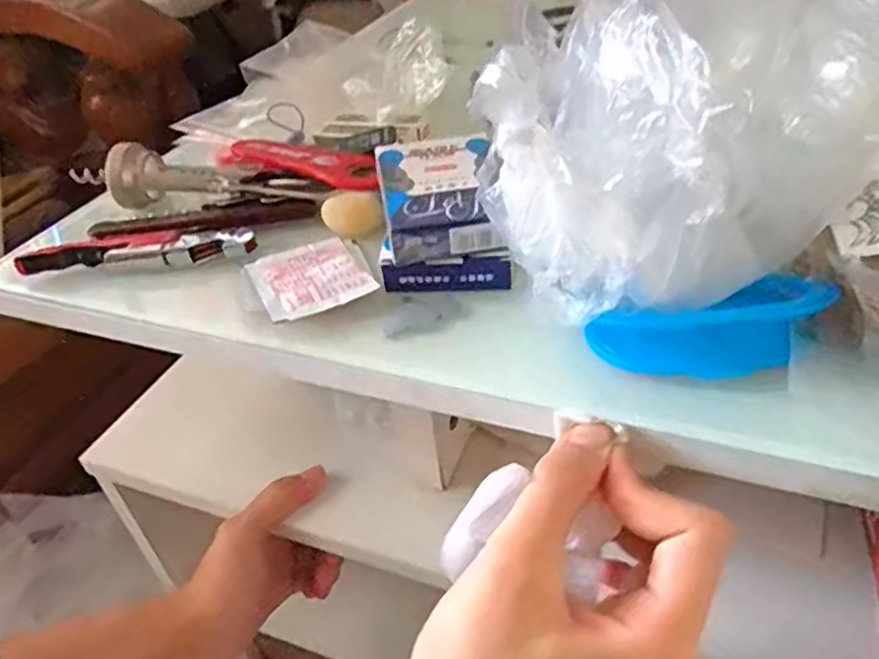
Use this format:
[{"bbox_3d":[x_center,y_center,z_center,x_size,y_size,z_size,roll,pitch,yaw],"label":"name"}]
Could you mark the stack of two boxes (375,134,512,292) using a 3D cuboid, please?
[{"bbox_3d":[0.000,-0.059,0.325,0.054,0.036,0.088,-6,39,1],"label":"stack of two boxes"}]

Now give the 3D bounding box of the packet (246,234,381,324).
[{"bbox_3d":[-0.058,-0.027,0.320,0.056,0.004,0.057,-20,41,-16],"label":"packet"}]

